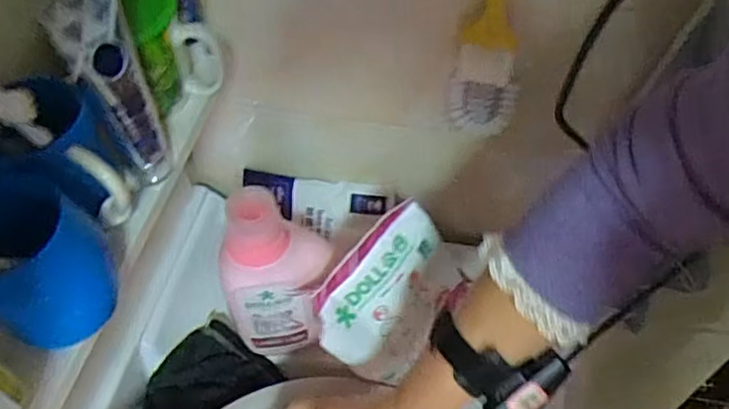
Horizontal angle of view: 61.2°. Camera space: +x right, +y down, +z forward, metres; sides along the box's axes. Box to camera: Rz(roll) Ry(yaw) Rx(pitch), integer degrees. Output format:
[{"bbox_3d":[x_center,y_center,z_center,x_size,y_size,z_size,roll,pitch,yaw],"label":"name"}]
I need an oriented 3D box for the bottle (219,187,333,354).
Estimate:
[{"bbox_3d":[-0.082,0.077,0.612,0.098,0.237,0.079,9,53,10],"label":"bottle"}]

